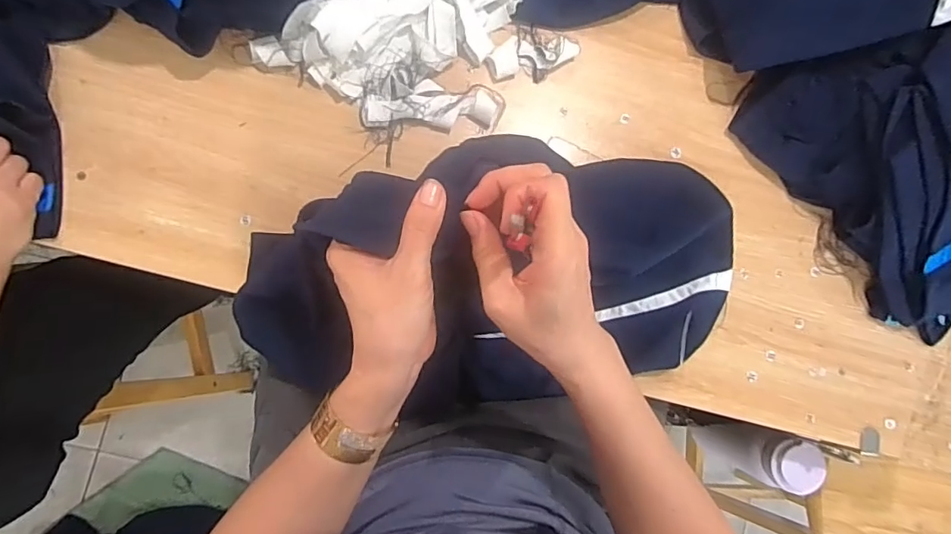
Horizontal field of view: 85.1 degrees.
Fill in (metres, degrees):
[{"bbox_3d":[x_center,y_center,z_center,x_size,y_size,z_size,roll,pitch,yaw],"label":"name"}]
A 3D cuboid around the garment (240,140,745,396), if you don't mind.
[{"bbox_3d":[0.026,0.011,0.498,0.465,0.066,0.259,6,92,-15],"label":"garment"}]

